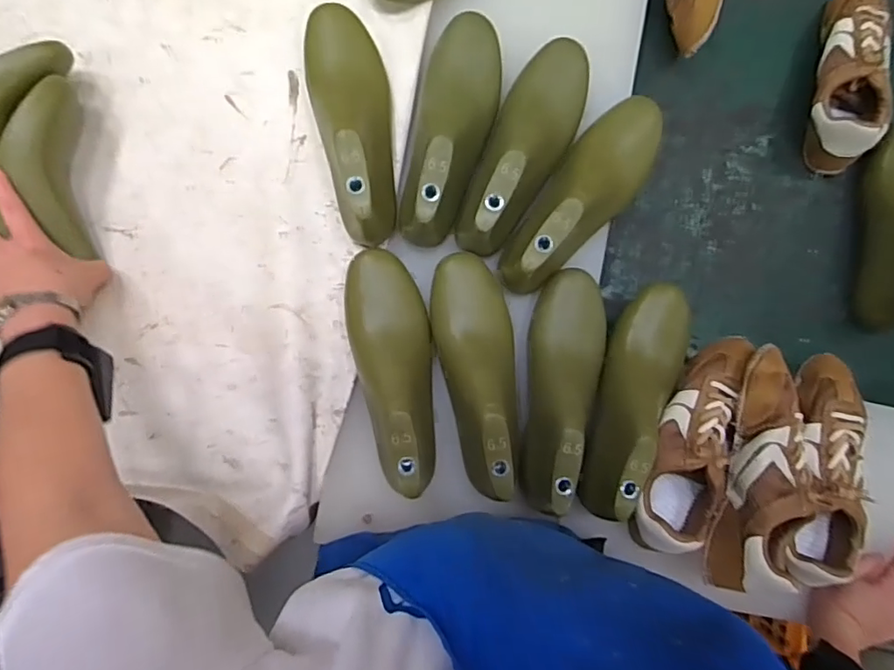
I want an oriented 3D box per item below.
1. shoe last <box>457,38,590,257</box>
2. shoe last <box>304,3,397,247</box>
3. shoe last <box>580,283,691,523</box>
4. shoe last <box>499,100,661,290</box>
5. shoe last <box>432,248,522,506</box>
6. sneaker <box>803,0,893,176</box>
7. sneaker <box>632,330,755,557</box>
[{"bbox_3d":[0.081,-0.189,0.544,0.080,0.082,0.236,27,86,-2],"label":"shoe last"},{"bbox_3d":[-0.086,-0.216,0.535,0.080,0.092,0.247,-12,88,-4],"label":"shoe last"},{"bbox_3d":[0.193,0.062,0.533,0.076,0.071,0.234,18,86,-2],"label":"shoe last"},{"bbox_3d":[0.139,-0.142,0.539,0.076,0.069,0.239,42,86,-1],"label":"shoe last"},{"bbox_3d":[0.034,0.036,0.540,0.077,0.078,0.230,-7,75,-7],"label":"shoe last"},{"bbox_3d":[0.469,-0.306,0.642,0.089,0.067,0.230,12,87,-3],"label":"sneaker"},{"bbox_3d":[0.243,0.101,0.556,0.077,0.073,0.225,19,86,-2],"label":"sneaker"}]

